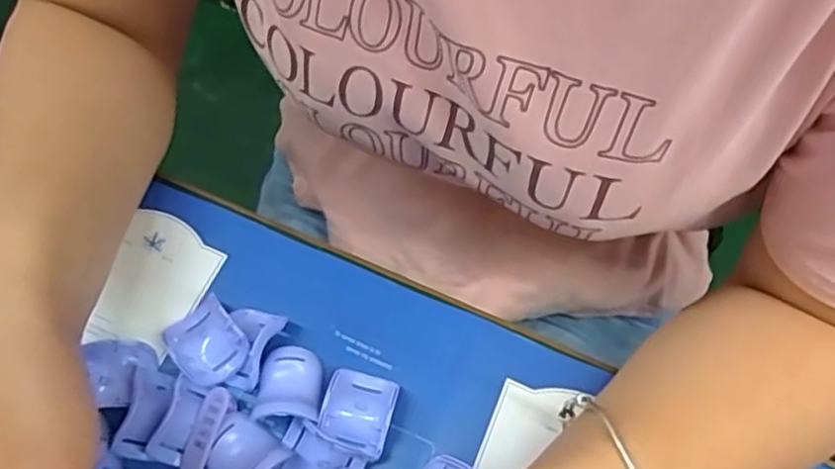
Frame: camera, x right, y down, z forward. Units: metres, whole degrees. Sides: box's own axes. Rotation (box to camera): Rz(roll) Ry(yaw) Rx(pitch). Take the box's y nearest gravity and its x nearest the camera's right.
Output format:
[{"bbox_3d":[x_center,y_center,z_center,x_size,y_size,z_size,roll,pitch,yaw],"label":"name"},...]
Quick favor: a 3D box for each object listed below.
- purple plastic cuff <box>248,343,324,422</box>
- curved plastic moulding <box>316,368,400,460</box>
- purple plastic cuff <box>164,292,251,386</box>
[{"bbox_3d":[-0.058,0.066,0.300,0.027,0.021,0.033,-1,64,-3],"label":"purple plastic cuff"},{"bbox_3d":[-0.027,0.080,0.302,0.031,0.010,0.036,15,65,5],"label":"curved plastic moulding"},{"bbox_3d":[-0.099,0.049,0.311,0.030,0.016,0.037,-38,71,-18],"label":"purple plastic cuff"}]

